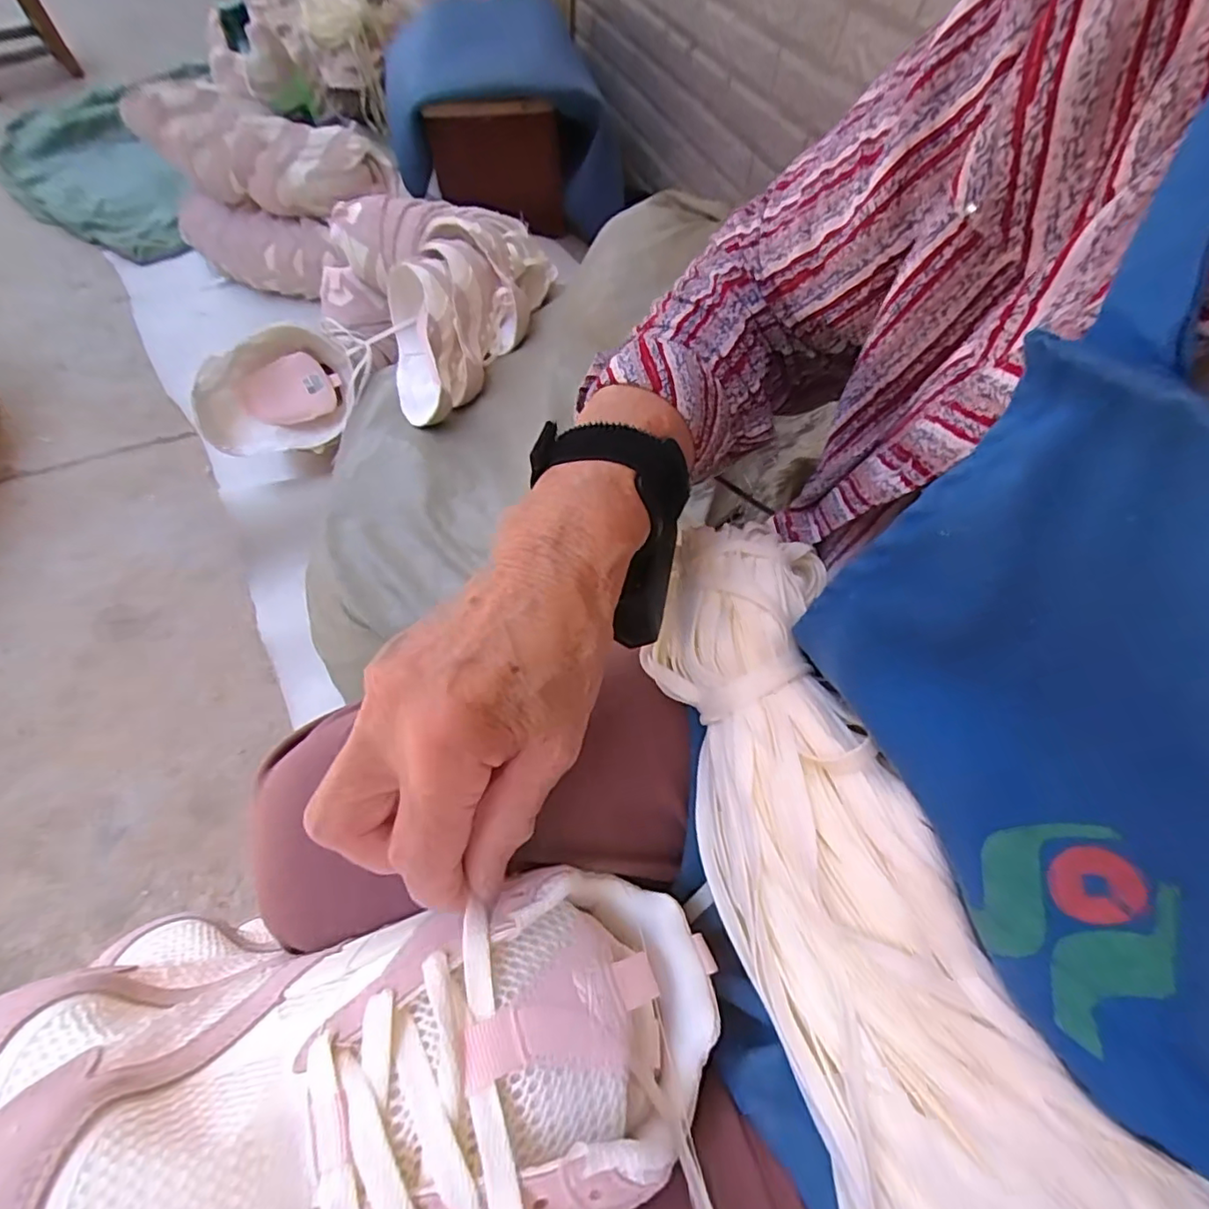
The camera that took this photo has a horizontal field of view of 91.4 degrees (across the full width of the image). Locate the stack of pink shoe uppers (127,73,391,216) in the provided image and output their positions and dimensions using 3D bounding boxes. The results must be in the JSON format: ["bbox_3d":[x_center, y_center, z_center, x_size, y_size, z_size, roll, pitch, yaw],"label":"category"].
[{"bbox_3d":[-0.621,-0.822,1.074,0.416,0.138,0.134,10,57,2],"label":"stack of pink shoe uppers"}]

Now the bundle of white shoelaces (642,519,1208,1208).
[{"bbox_3d":[0.114,0.110,0.231,0.134,0.059,0.330,-7,58,-9],"label":"bundle of white shoelaces"}]

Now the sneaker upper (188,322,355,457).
[{"bbox_3d":[-0.430,-0.278,0.782,0.205,0.109,0.093,-38,67,-24],"label":"sneaker upper"}]

